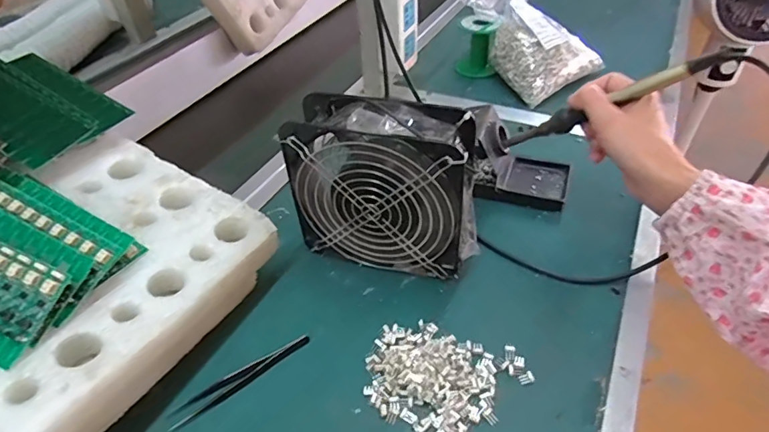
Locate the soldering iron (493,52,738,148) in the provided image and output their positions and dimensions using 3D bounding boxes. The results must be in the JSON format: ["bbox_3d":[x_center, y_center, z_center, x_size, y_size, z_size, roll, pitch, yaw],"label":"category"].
[{"bbox_3d":[0.185,-0.095,0.414,0.203,0.016,0.016,-20,24,47],"label":"soldering iron"}]

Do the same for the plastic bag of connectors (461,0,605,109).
[{"bbox_3d":[0.197,-0.260,0.677,0.142,0.066,0.201,-32,75,-7],"label":"plastic bag of connectors"}]

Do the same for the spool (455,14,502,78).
[{"bbox_3d":[0.136,-0.245,0.699,0.054,0.079,0.054,-2,44,2],"label":"spool"}]

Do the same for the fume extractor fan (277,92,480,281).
[{"bbox_3d":[0.001,-0.023,0.415,0.154,0.152,0.055,12,46,15],"label":"fume extractor fan"}]

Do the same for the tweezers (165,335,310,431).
[{"bbox_3d":[-0.110,0.126,0.374,0.113,0.004,0.017,-27,48,-23],"label":"tweezers"}]

